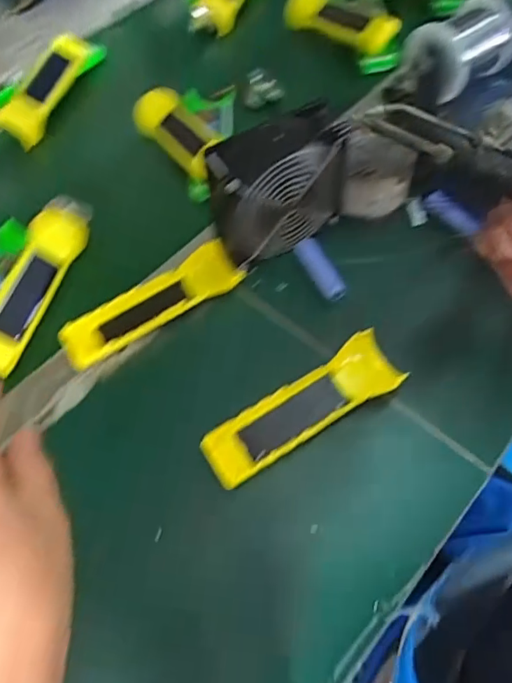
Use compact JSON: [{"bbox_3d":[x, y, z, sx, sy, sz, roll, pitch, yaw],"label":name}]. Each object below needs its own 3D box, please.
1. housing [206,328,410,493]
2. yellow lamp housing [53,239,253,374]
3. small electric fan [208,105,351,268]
[{"bbox_3d":[0.037,0.052,0.401,0.164,0.024,0.046,-28,61,-12],"label":"housing"},{"bbox_3d":[-0.092,-0.036,0.454,0.167,0.022,0.051,-30,61,-13],"label":"yellow lamp housing"},{"bbox_3d":[0.018,-0.132,0.444,0.120,0.105,0.049,-30,61,-13],"label":"small electric fan"}]

